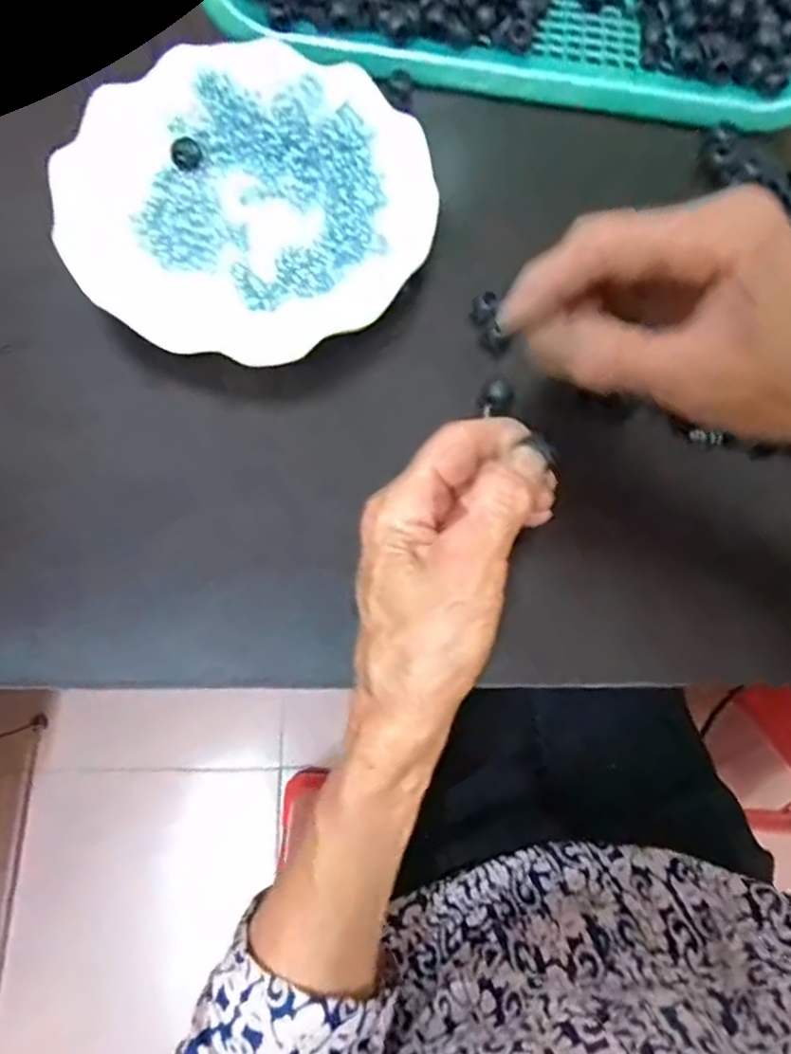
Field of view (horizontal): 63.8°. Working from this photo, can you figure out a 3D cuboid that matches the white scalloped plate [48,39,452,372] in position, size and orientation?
[{"bbox_3d":[-0.075,-0.168,0.325,0.178,0.020,0.175,1,72,-2],"label":"white scalloped plate"}]

